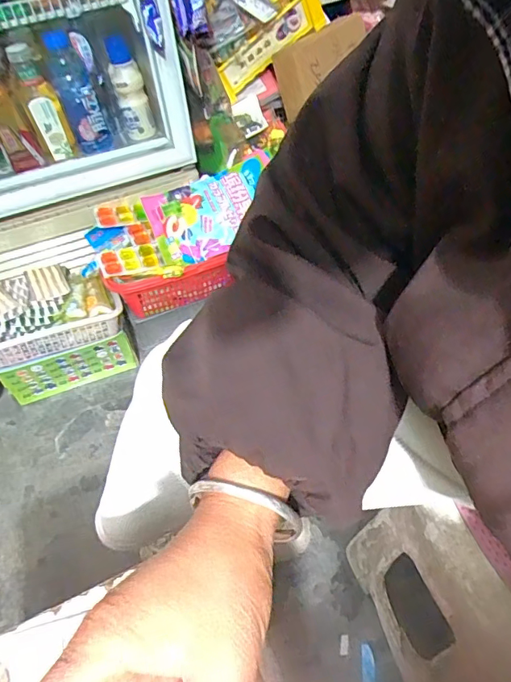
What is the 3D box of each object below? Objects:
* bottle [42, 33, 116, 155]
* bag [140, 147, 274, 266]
[{"bbox_3d":[-0.331,-0.463,0.895,0.069,0.199,0.061,-20,52,-13],"label":"bottle"},{"bbox_3d":[-0.071,-0.260,0.907,0.269,0.036,0.166,-30,75,-1],"label":"bag"}]

